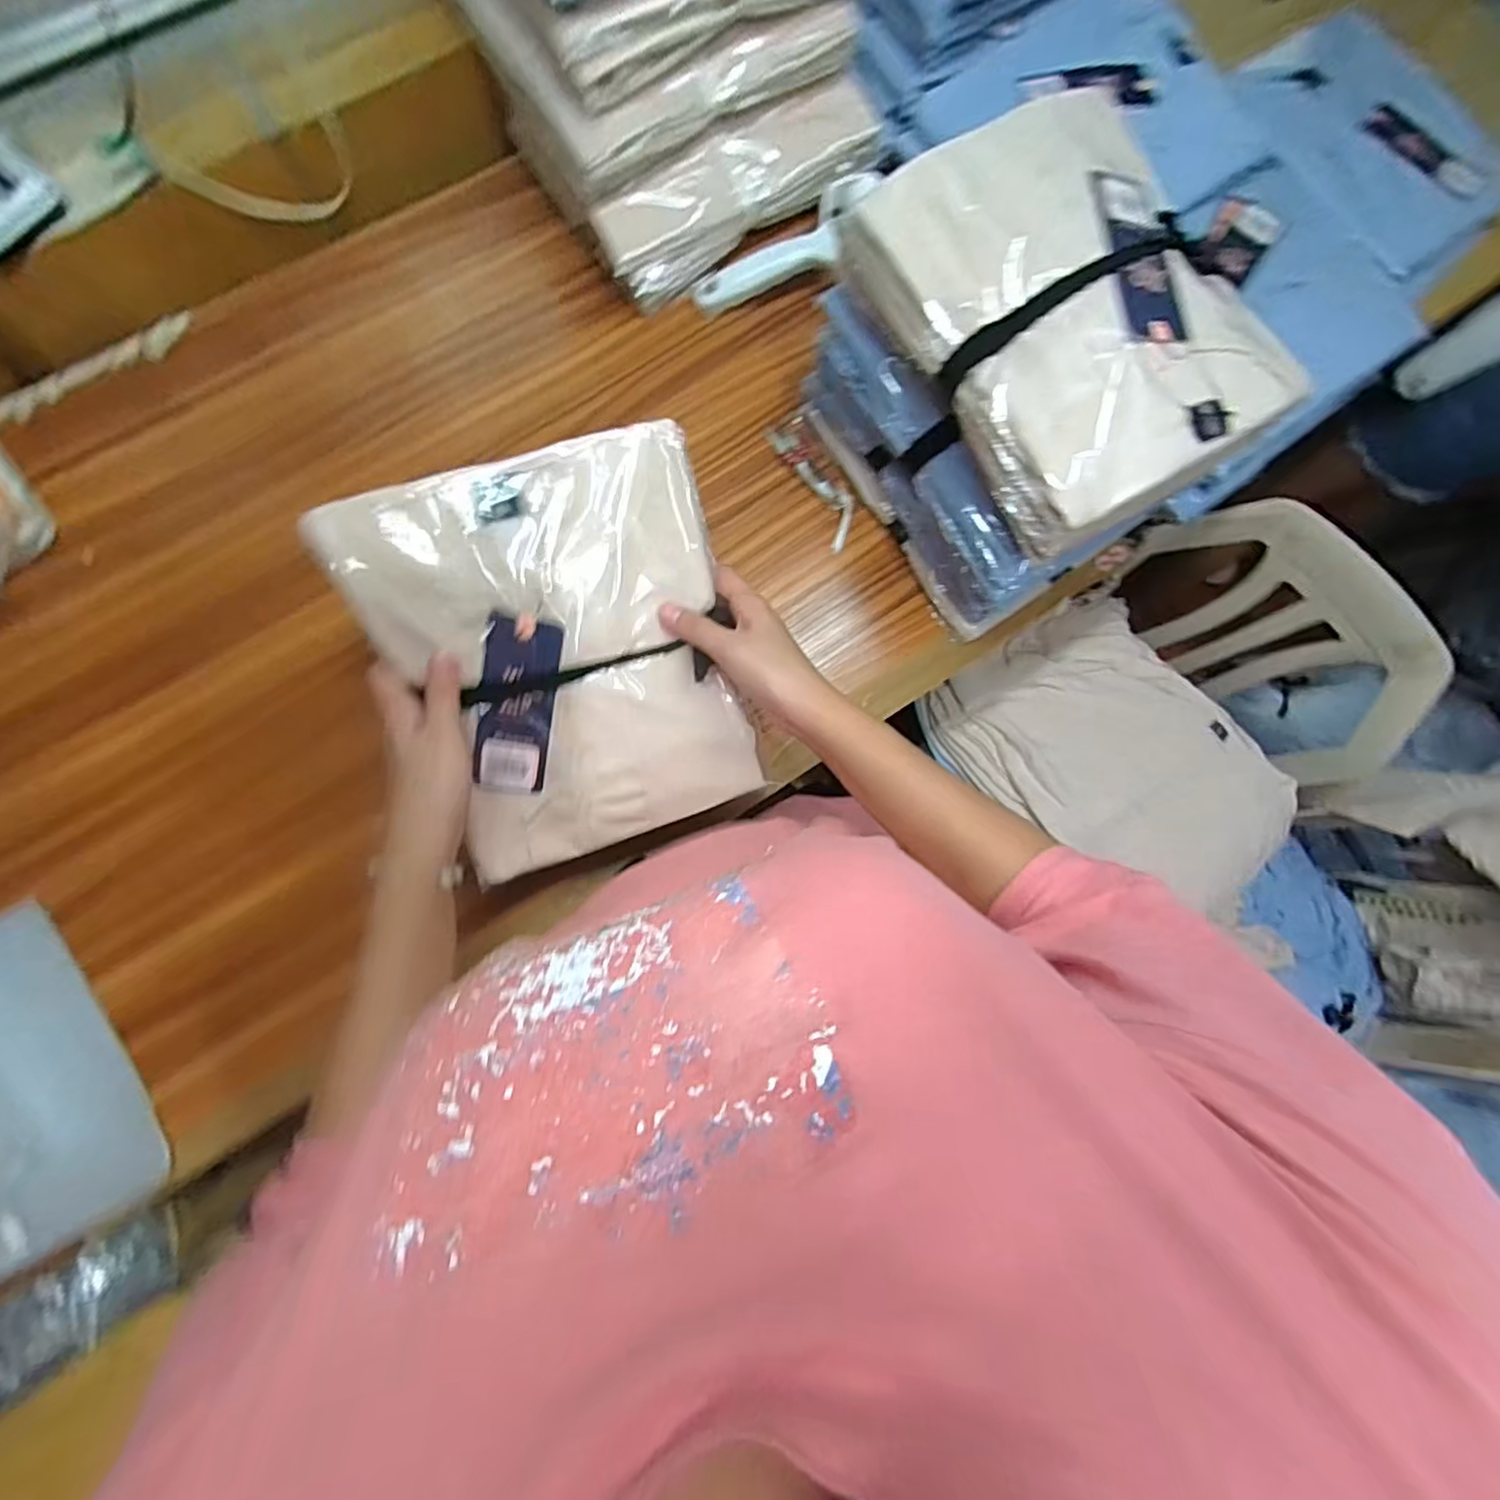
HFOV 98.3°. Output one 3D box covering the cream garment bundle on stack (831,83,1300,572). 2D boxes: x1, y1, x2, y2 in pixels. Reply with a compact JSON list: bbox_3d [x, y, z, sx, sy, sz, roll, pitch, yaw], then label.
[{"bbox_3d":[0.211,-0.284,0.420,0.211,0.055,0.254,-31,87,-8],"label":"cream garment bundle on stack"}]

